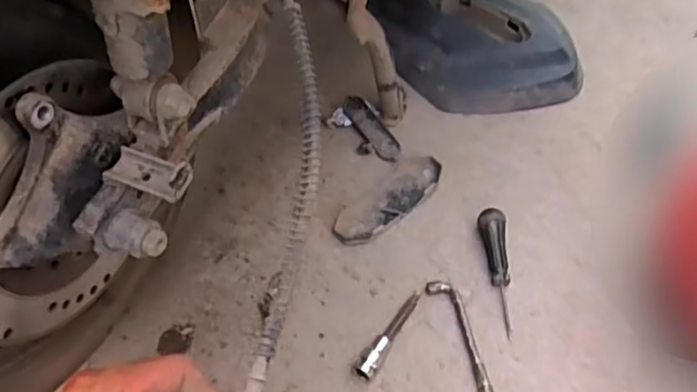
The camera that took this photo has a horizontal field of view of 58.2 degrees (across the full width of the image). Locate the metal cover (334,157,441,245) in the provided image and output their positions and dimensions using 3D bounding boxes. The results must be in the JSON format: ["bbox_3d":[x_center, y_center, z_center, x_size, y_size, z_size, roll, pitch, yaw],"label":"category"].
[{"bbox_3d":[0.042,0.003,0.647,0.130,0.013,0.049,-37,62,-19],"label":"metal cover"}]

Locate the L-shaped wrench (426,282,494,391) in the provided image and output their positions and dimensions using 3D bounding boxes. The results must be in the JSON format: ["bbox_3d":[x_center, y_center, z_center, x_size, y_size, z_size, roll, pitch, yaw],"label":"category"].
[{"bbox_3d":[0.105,0.126,0.567,0.023,0.011,0.115,-19,57,-8],"label":"L-shaped wrench"}]

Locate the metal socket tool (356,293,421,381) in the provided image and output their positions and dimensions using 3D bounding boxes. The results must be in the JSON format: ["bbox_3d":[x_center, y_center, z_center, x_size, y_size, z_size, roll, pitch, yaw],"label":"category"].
[{"bbox_3d":[0.037,0.122,0.569,0.016,0.018,0.094,25,62,19],"label":"metal socket tool"}]

